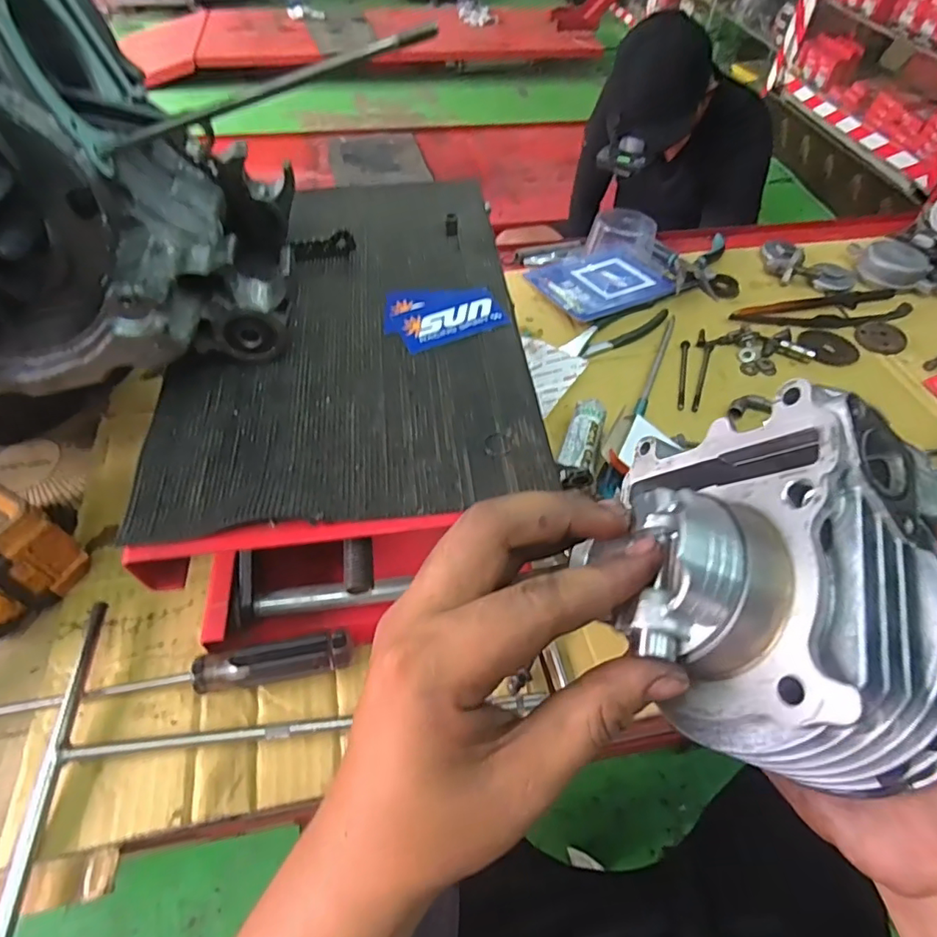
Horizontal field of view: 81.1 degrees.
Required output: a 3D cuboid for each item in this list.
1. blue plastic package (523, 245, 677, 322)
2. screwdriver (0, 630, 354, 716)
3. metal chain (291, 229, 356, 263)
[{"bbox_3d":[0.165,-0.232,0.668,0.150,0.030,0.106,-22,57,-18],"label":"blue plastic package"},{"bbox_3d":[-0.194,0.137,0.355,0.233,0.029,0.021,-7,54,-8],"label":"screwdriver"},{"bbox_3d":[-0.111,-0.170,0.418,0.048,0.018,0.008,-6,53,-7],"label":"metal chain"}]

